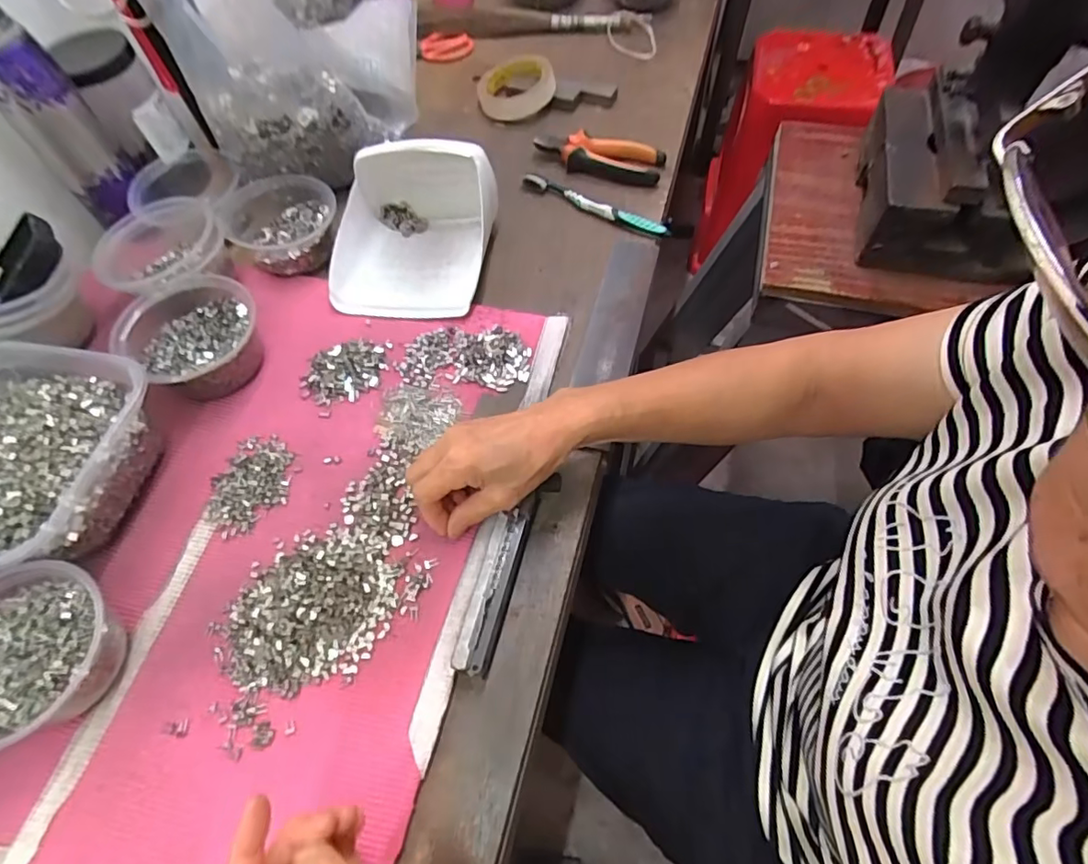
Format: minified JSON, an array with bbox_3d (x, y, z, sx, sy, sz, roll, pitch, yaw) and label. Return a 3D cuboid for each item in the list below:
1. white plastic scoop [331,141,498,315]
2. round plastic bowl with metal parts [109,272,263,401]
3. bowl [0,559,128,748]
[{"bbox_3d":[-0.133,-0.208,0.560,0.159,0.078,0.175,3,62,5],"label":"white plastic scoop"},{"bbox_3d":[-0.317,-0.089,0.508,0.120,0.054,0.110,30,67,18],"label":"round plastic bowl with metal parts"},{"bbox_3d":[-0.349,0.151,0.380,0.112,0.049,0.112,-2,60,3],"label":"bowl"}]

